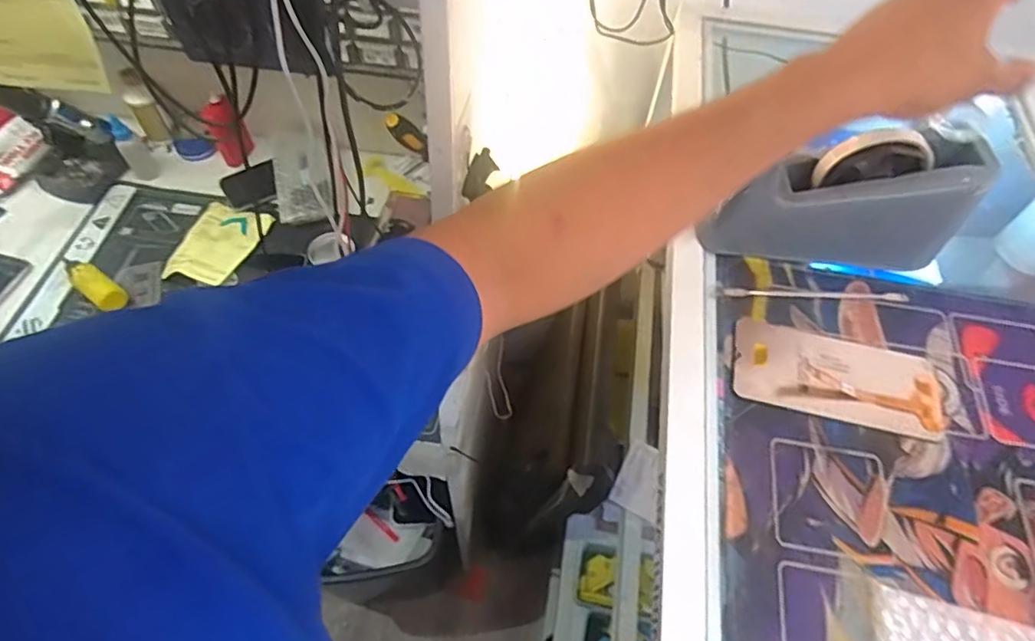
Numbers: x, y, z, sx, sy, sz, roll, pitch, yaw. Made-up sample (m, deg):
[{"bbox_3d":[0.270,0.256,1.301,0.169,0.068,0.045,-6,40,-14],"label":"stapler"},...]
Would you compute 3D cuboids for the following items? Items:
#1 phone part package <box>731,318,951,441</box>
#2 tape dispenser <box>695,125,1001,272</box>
[{"bbox_3d":[0.245,0.042,0.456,0.154,0.007,0.076,12,58,6],"label":"phone part package"},{"bbox_3d":[0.261,-0.100,0.488,0.201,0.099,0.068,-2,58,-3],"label":"tape dispenser"}]

